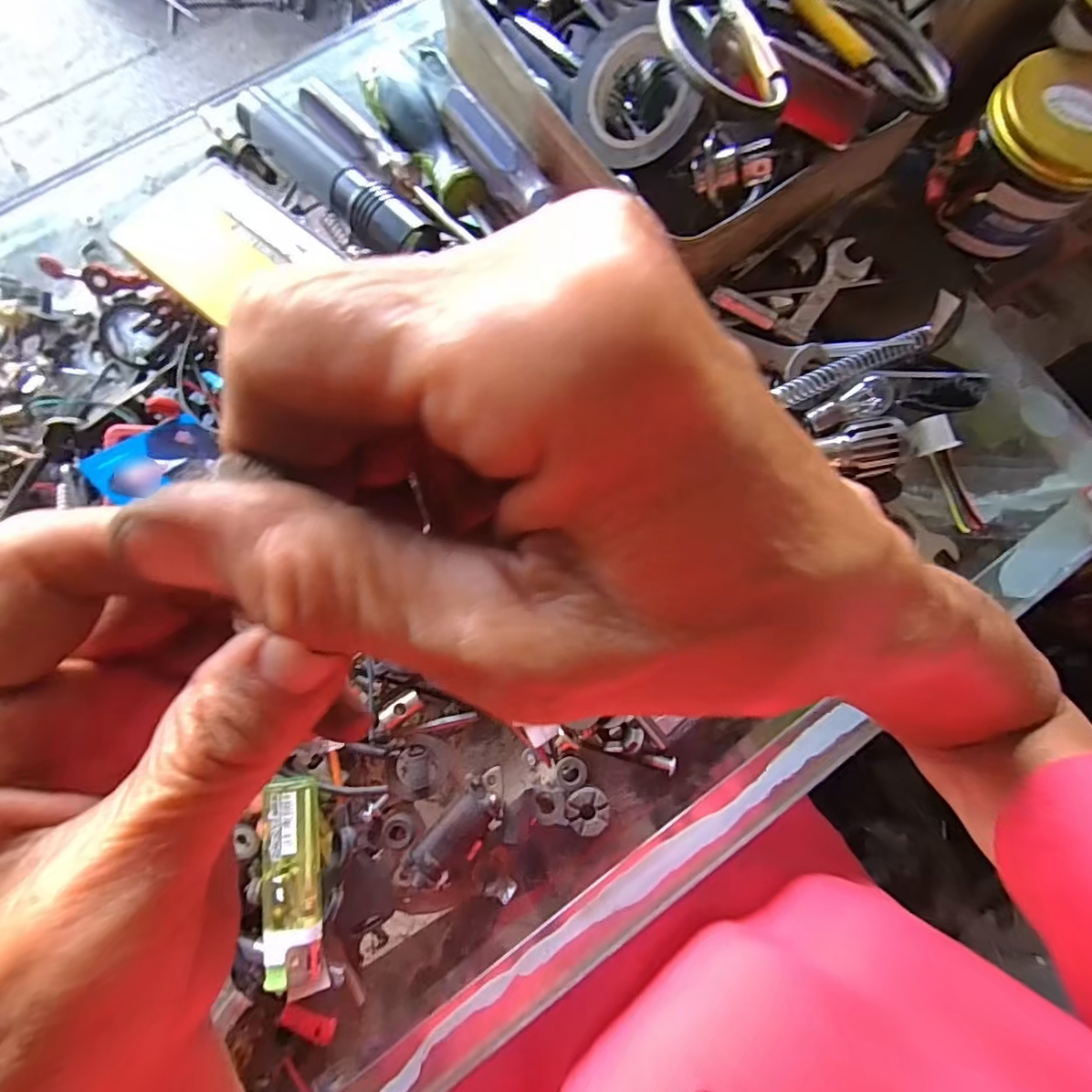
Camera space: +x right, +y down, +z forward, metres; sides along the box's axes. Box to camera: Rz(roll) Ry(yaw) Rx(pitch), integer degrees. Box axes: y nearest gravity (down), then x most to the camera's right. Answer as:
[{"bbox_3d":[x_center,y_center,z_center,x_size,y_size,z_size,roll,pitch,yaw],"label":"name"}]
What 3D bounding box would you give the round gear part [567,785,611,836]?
[{"bbox_3d":[0.021,0.132,0.267,0.021,0.013,0.022,0,81,-3],"label":"round gear part"}]

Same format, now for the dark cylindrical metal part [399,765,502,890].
[{"bbox_3d":[-0.042,0.138,0.258,0.023,0.018,0.064,39,81,3],"label":"dark cylindrical metal part"}]

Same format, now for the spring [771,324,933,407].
[{"bbox_3d":[0.174,-0.101,0.295,0.110,0.018,0.012,-25,83,-7],"label":"spring"}]

